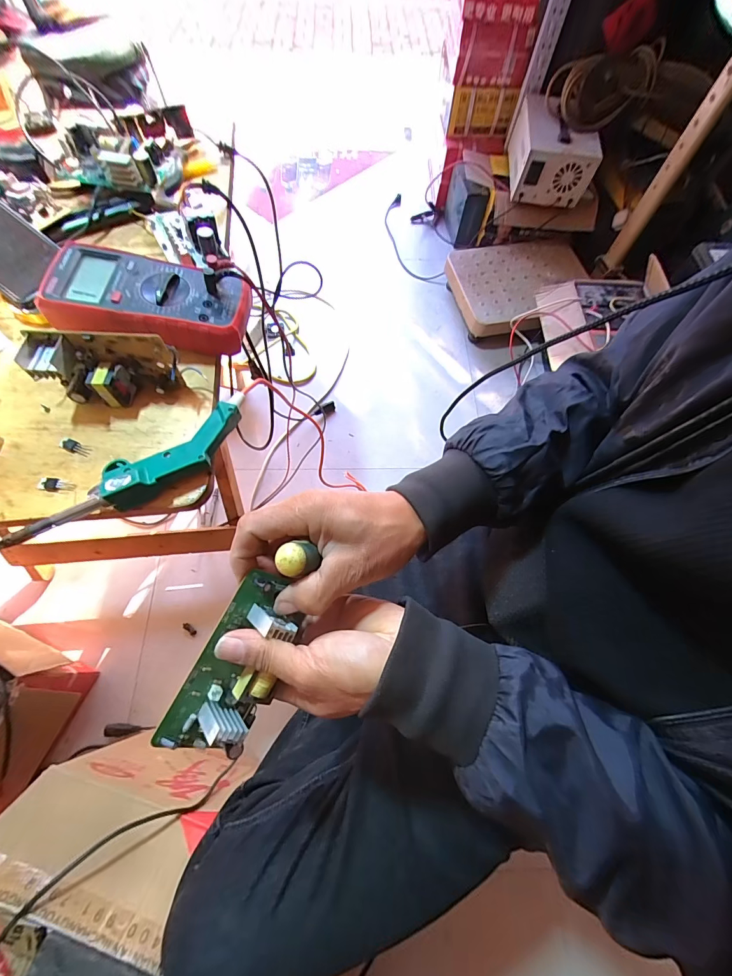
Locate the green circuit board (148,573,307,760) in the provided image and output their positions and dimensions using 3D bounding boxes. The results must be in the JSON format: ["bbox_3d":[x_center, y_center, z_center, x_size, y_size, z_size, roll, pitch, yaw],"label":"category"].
[{"bbox_3d":[-0.089,0.123,0.257,0.055,0.026,0.124,22,82,7],"label":"green circuit board"}]

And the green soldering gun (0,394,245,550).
[{"bbox_3d":[-0.193,-0.011,0.317,0.219,0.027,0.052,-40,74,-16],"label":"green soldering gun"}]

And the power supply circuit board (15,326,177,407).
[{"bbox_3d":[-0.236,-0.106,0.335,0.112,0.057,0.036,2,67,-1],"label":"power supply circuit board"}]

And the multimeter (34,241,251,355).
[{"bbox_3d":[-0.211,-0.184,0.370,0.180,0.046,0.092,2,67,-2],"label":"multimeter"}]

